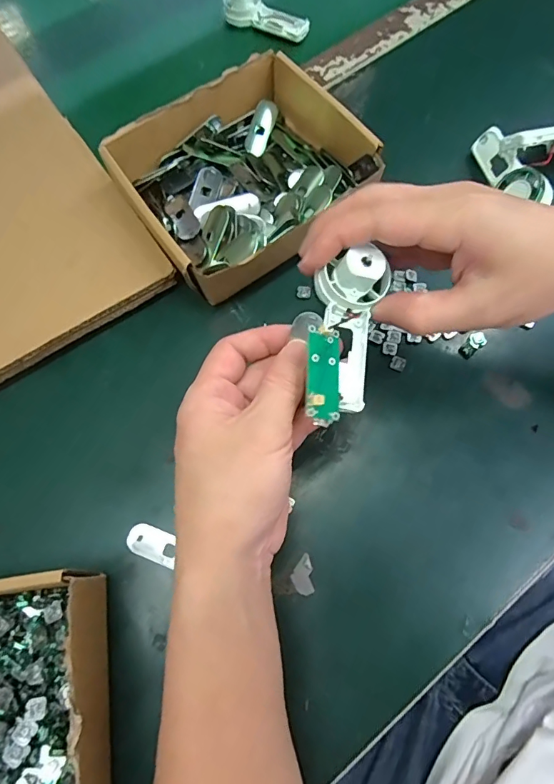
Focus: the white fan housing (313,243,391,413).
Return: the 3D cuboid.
[{"bbox_3d":[0.035,-0.033,0.242,0.037,0.023,0.081,12,93,0],"label":"white fan housing"}]

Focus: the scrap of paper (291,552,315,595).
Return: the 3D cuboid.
[{"bbox_3d":[0.015,0.113,0.277,0.013,0.004,0.023,-6,70,-2],"label":"scrap of paper"}]

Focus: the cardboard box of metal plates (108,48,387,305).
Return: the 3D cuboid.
[{"bbox_3d":[-0.026,-0.162,0.346,0.171,0.052,0.149,-37,74,-12],"label":"cardboard box of metal plates"}]

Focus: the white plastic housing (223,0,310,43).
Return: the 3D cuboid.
[{"bbox_3d":[-0.010,-0.377,0.443,0.088,0.027,0.029,26,72,10],"label":"white plastic housing"}]

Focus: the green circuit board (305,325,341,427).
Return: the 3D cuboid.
[{"bbox_3d":[0.025,-0.009,0.226,0.018,0.005,0.049,9,76,-22],"label":"green circuit board"}]

